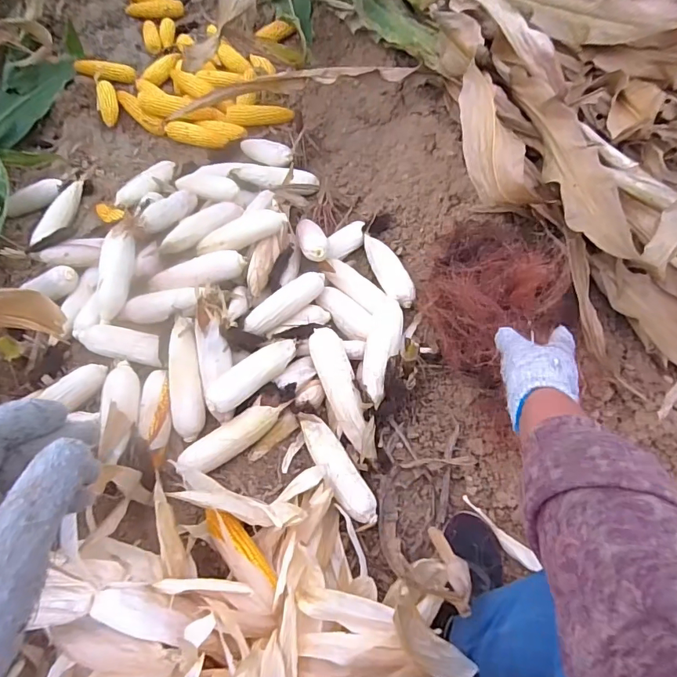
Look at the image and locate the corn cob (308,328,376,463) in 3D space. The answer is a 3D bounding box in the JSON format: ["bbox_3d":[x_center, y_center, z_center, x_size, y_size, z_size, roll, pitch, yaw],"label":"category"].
[{"bbox_3d":[0.009,0.091,0.817,0.063,0.046,0.250,-19,72,-10],"label":"corn cob"}]

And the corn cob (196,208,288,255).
[{"bbox_3d":[-0.205,-0.214,0.955,0.201,0.043,0.045,-17,57,12],"label":"corn cob"}]

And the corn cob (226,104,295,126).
[{"bbox_3d":[-0.218,-0.631,1.304,0.189,0.049,0.040,7,59,6],"label":"corn cob"}]

